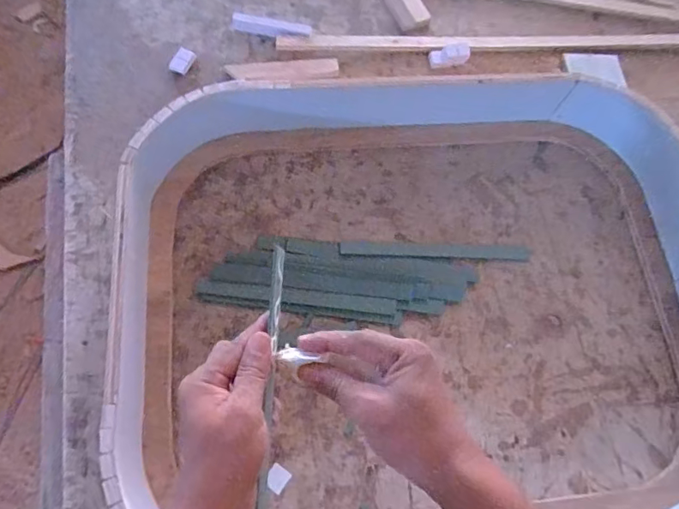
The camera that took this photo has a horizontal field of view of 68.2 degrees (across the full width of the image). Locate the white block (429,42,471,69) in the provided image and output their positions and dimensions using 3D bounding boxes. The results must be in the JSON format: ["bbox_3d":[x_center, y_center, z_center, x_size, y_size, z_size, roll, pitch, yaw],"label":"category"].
[{"bbox_3d":[0.168,-0.304,0.765,0.063,0.019,0.027,-12,71,-7],"label":"white block"}]

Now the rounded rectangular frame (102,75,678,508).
[{"bbox_3d":[0.104,0.036,0.592,0.691,0.105,0.559,-4,71,-4],"label":"rounded rectangular frame"}]

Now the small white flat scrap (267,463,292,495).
[{"bbox_3d":[-0.069,0.250,0.561,0.024,0.004,0.025,35,73,10],"label":"small white flat scrap"}]

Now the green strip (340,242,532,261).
[{"bbox_3d":[0.128,-0.006,0.665,0.251,0.007,0.021,1,63,-3],"label":"green strip"}]

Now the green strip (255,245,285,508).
[{"bbox_3d":[-0.057,0.120,0.402,0.011,0.018,0.252,4,83,-1],"label":"green strip"}]

